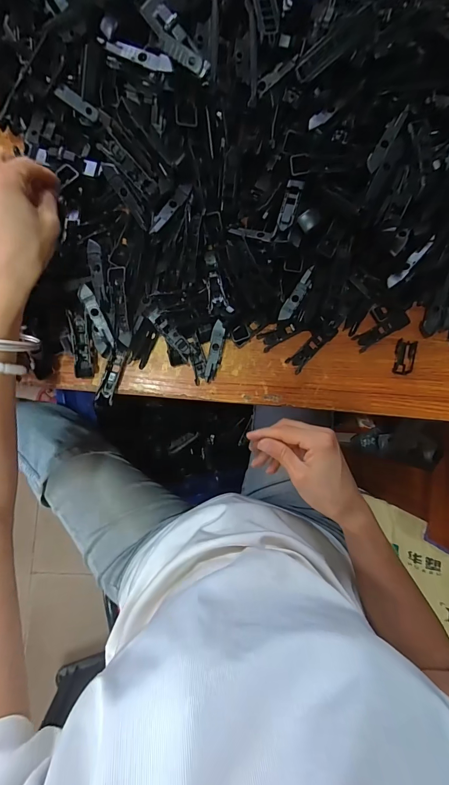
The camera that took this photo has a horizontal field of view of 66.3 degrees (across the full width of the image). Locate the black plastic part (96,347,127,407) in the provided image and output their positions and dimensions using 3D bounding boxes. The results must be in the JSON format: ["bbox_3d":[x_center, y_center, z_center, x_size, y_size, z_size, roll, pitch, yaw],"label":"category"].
[{"bbox_3d":[-0.121,-0.018,0.369,0.018,0.011,0.057,18,87,-6],"label":"black plastic part"}]

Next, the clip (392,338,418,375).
[{"bbox_3d":[0.212,-0.042,0.403,0.021,0.011,0.040,9,88,-6],"label":"clip"}]

